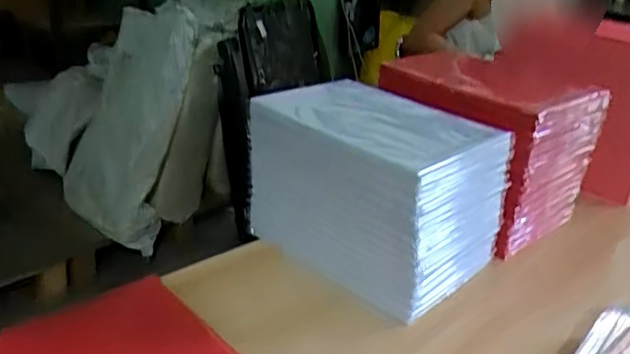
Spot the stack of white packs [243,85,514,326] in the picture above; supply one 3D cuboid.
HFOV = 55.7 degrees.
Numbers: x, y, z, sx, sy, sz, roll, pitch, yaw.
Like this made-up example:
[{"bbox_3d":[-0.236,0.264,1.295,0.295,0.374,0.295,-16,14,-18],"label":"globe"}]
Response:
[{"bbox_3d":[0.074,0.012,0.870,0.325,0.213,0.218,25,31,35],"label":"stack of white packs"}]

